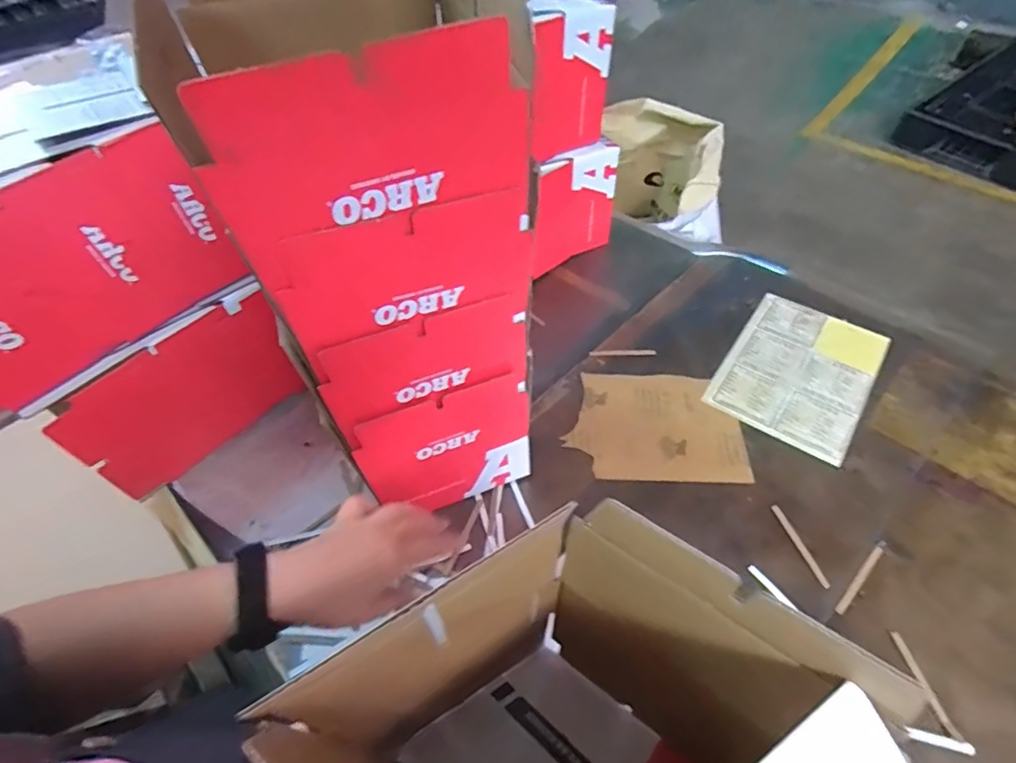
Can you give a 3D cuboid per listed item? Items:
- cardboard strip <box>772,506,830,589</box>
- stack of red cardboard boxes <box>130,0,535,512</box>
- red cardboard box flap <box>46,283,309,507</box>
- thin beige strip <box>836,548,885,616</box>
[{"bbox_3d":[0.326,0.183,0.586,0.009,0.005,0.096,-14,51,-9],"label":"cardboard strip"},{"bbox_3d":[-0.104,-0.092,0.462,0.179,0.447,0.223,-21,53,-13],"label":"stack of red cardboard boxes"},{"bbox_3d":[-0.386,0.019,0.648,0.013,0.166,0.253,31,61,34],"label":"red cardboard box flap"},{"bbox_3d":[0.374,0.209,0.555,0.096,0.004,0.008,-36,58,-25],"label":"thin beige strip"}]

